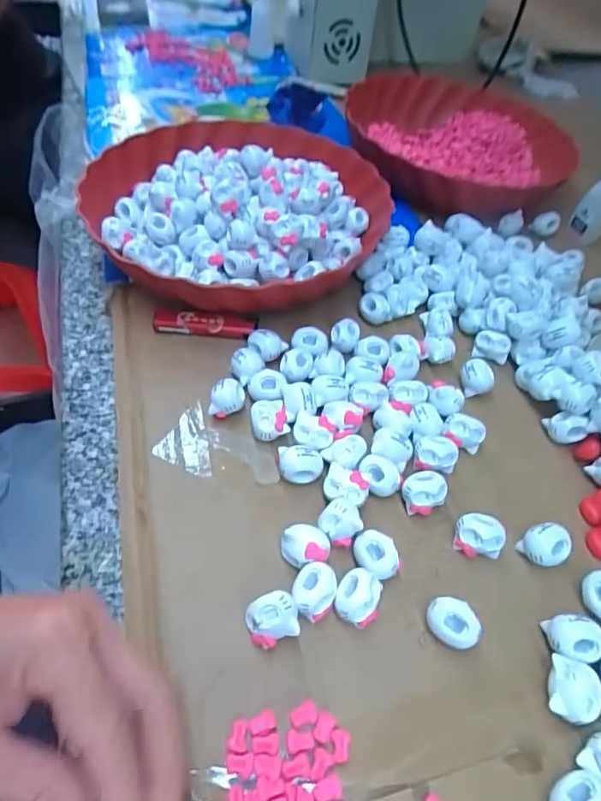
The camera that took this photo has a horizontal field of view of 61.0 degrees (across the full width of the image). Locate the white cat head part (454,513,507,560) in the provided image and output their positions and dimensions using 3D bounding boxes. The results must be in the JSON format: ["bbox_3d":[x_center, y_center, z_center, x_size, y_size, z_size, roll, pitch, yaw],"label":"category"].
[{"bbox_3d":[0.099,0.075,0.283,0.025,0.018,0.019,2,52,4],"label":"white cat head part"}]

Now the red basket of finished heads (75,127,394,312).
[{"bbox_3d":[-0.049,-0.163,0.423,0.238,0.057,0.240,-1,52,1],"label":"red basket of finished heads"}]

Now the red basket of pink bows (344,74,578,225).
[{"bbox_3d":[0.167,-0.277,0.548,0.228,0.072,0.246,1,52,3],"label":"red basket of pink bows"}]

